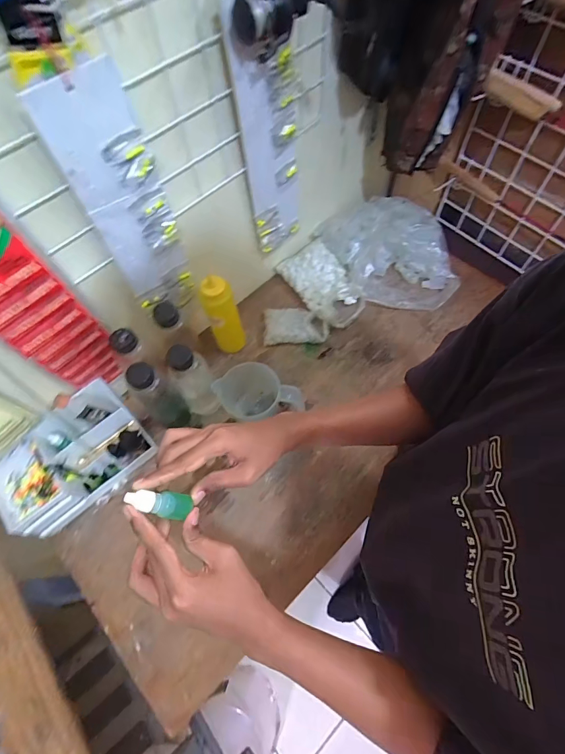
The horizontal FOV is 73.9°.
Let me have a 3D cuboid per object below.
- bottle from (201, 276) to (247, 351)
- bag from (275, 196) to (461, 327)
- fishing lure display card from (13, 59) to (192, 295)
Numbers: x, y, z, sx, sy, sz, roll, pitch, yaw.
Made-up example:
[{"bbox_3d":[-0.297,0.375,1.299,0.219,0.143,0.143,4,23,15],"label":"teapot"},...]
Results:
[{"bbox_3d":[-0.109,-0.113,0.705,0.057,0.174,0.045,-19,64,-6],"label":"bottle"},{"bbox_3d":[0.185,-0.251,0.810,0.333,0.099,0.264,-18,64,-5],"label":"bag"},{"bbox_3d":[-0.195,-0.221,0.467,0.097,0.267,0.014,-37,67,-14],"label":"fishing lure display card"}]

